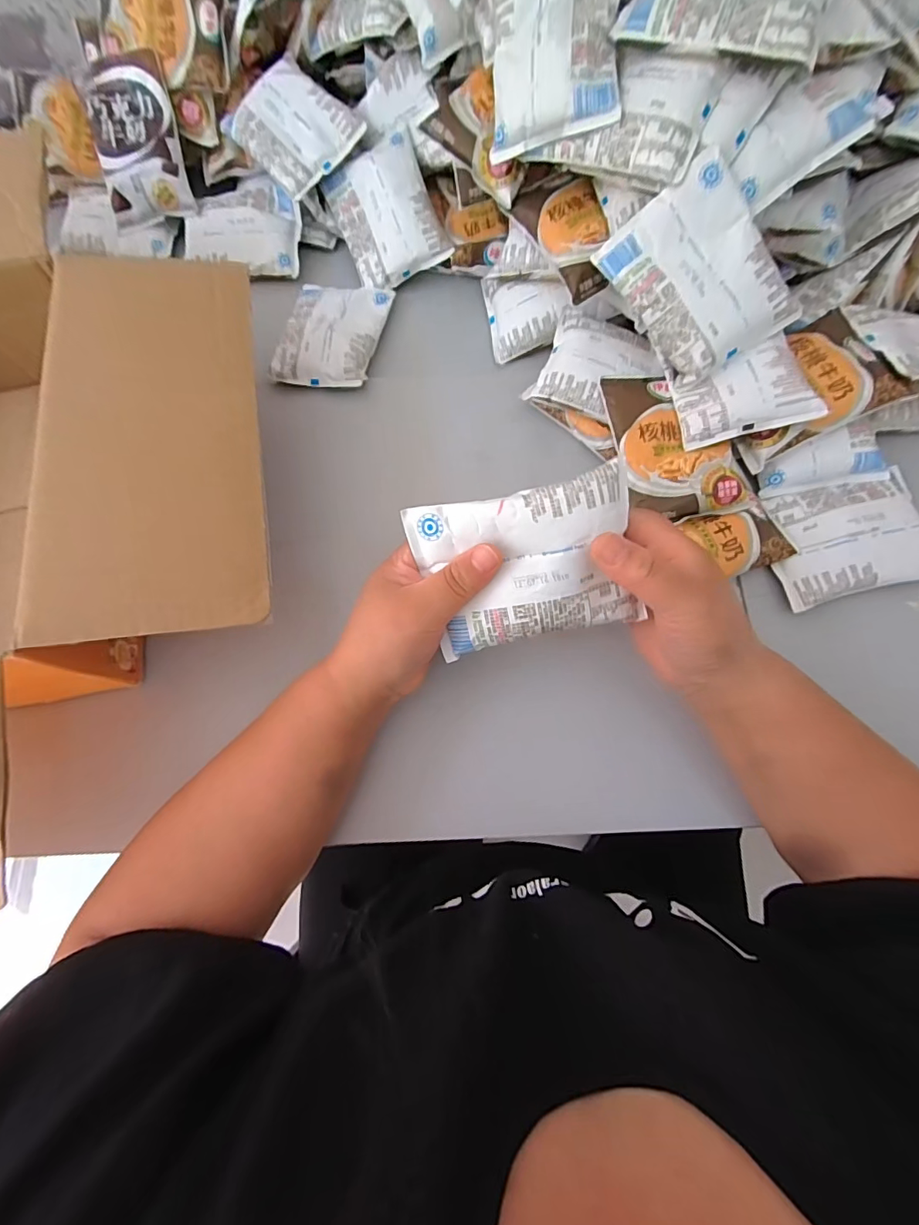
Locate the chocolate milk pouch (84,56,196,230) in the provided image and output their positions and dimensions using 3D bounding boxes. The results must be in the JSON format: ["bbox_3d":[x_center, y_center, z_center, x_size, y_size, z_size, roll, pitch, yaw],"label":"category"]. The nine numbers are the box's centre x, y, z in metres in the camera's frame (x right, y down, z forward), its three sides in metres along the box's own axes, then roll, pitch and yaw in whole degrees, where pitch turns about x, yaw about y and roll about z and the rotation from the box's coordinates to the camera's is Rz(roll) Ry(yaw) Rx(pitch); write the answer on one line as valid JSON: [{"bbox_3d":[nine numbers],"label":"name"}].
[{"bbox_3d":[-0.316,-0.461,0.462,0.084,0.024,0.118,-6,110,1],"label":"chocolate milk pouch"}]

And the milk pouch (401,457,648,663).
[{"bbox_3d":[0.040,-0.026,0.280,0.124,0.018,0.093,-11,106,8],"label":"milk pouch"}]

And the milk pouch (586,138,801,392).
[{"bbox_3d":[0.177,-0.245,0.350,0.092,0.021,0.123,-36,96,16],"label":"milk pouch"}]

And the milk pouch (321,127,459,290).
[{"bbox_3d":[-0.071,-0.392,0.470,0.094,0.027,0.121,-22,96,18],"label":"milk pouch"}]

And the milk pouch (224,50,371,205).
[{"bbox_3d":[-0.161,-0.471,0.459,0.095,0.023,0.115,-44,89,6],"label":"milk pouch"}]

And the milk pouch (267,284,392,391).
[{"bbox_3d":[-0.121,-0.269,0.450,0.089,0.016,0.123,7,73,4],"label":"milk pouch"}]

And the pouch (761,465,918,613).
[{"bbox_3d":[0.307,-0.060,0.376,0.120,0.028,0.092,-14,73,-3],"label":"pouch"}]

